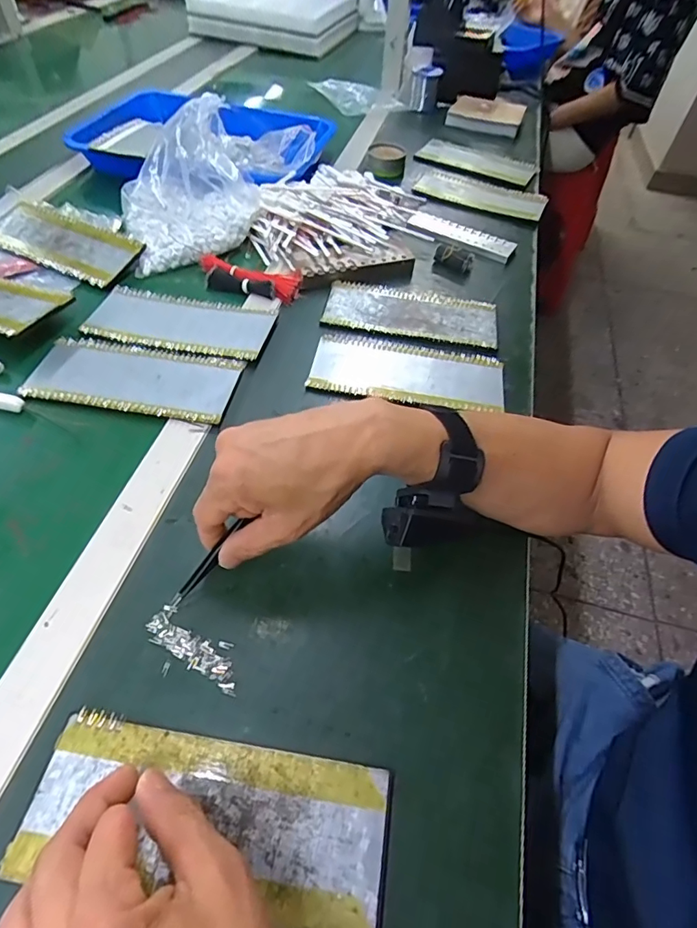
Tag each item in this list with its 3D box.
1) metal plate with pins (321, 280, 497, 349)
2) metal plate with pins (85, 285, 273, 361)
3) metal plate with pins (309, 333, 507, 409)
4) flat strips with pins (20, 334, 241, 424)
[{"bbox_3d":[0.075,-0.181,0.587,0.198,0.005,0.089,11,53,4],"label":"metal plate with pins"},{"bbox_3d":[-0.188,-0.161,0.551,0.200,0.009,0.088,12,53,4],"label":"metal plate with pins"},{"bbox_3d":[0.064,-0.098,0.524,0.199,0.007,0.086,10,52,3],"label":"metal plate with pins"},{"bbox_3d":[-0.216,-0.087,0.496,0.201,0.008,0.088,10,52,3],"label":"flat strips with pins"}]

